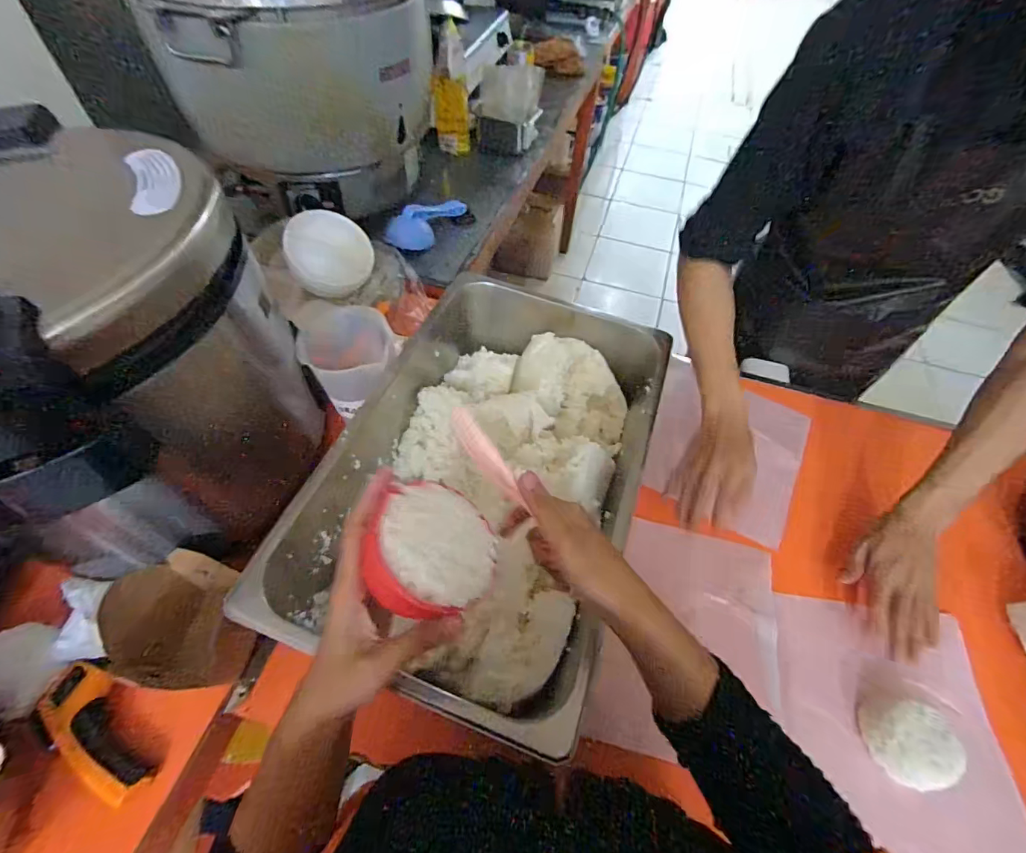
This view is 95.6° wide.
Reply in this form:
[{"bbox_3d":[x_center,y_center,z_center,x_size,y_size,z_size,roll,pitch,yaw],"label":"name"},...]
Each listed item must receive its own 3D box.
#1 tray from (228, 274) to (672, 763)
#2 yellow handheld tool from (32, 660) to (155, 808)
[{"bbox_3d":[-0.011,0.029,0.596,0.324,0.133,0.535,18,56,9],"label":"tray"},{"bbox_3d":[-0.414,0.305,0.461,0.056,0.027,0.137,-38,80,-25],"label":"yellow handheld tool"}]

